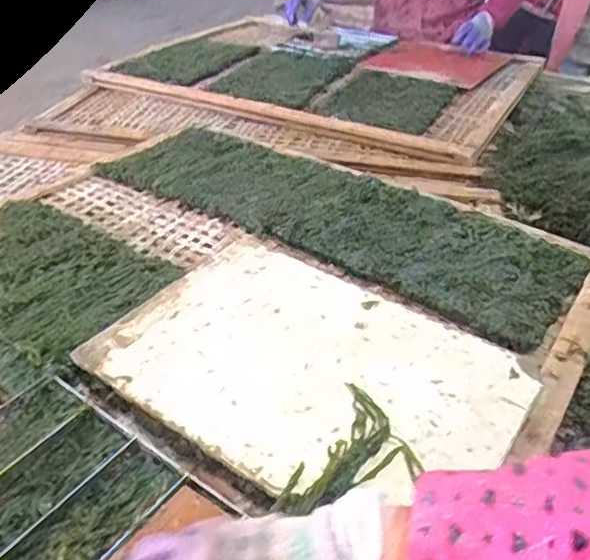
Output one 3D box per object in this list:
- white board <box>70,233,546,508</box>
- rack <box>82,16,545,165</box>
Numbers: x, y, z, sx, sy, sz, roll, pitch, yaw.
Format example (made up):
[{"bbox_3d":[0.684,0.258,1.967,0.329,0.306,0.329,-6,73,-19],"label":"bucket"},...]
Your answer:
[{"bbox_3d":[0.012,0.080,0.586,0.384,0.015,0.267,24,41,27],"label":"white board"},{"bbox_3d":[0.069,-0.558,1.546,0.991,0.059,0.717,20,39,22],"label":"rack"}]

